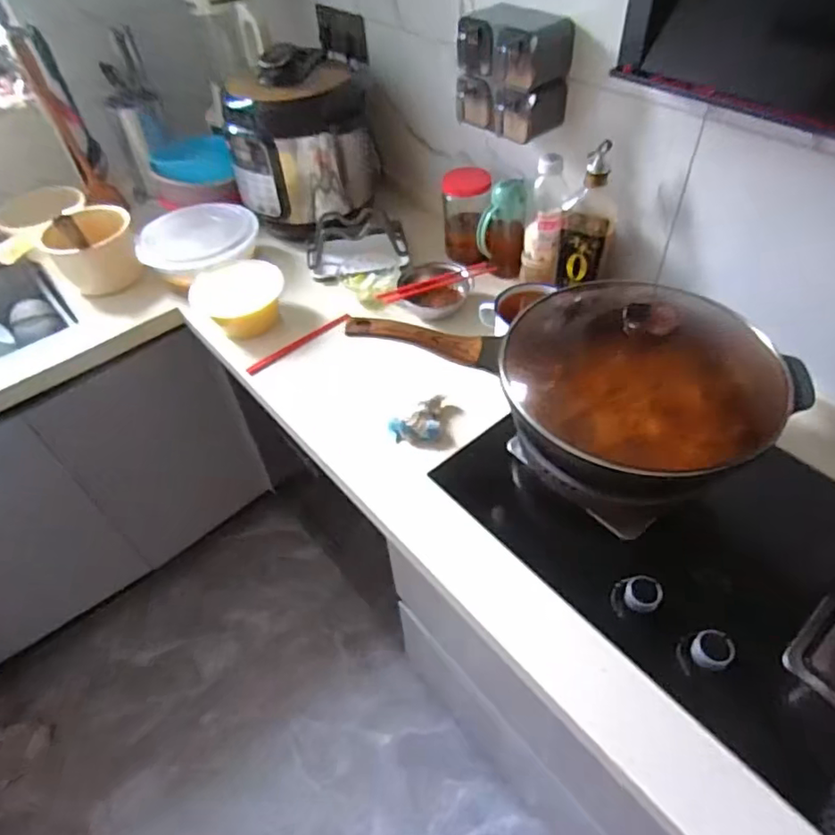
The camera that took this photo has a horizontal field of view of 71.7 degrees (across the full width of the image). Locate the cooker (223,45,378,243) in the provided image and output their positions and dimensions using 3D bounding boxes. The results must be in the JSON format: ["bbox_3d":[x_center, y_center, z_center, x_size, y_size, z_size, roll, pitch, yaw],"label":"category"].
[{"bbox_3d":[-0.250,-0.597,1.238,0.293,0.304,0.265,-5,48,0],"label":"cooker"}]

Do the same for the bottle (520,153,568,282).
[{"bbox_3d":[0.223,-0.339,1.029,0.070,0.224,0.078,6,49,10],"label":"bottle"}]

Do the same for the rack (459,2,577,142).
[{"bbox_3d":[0.148,-0.562,0.937,0.097,0.168,0.172,-37,55,-25],"label":"rack"}]

